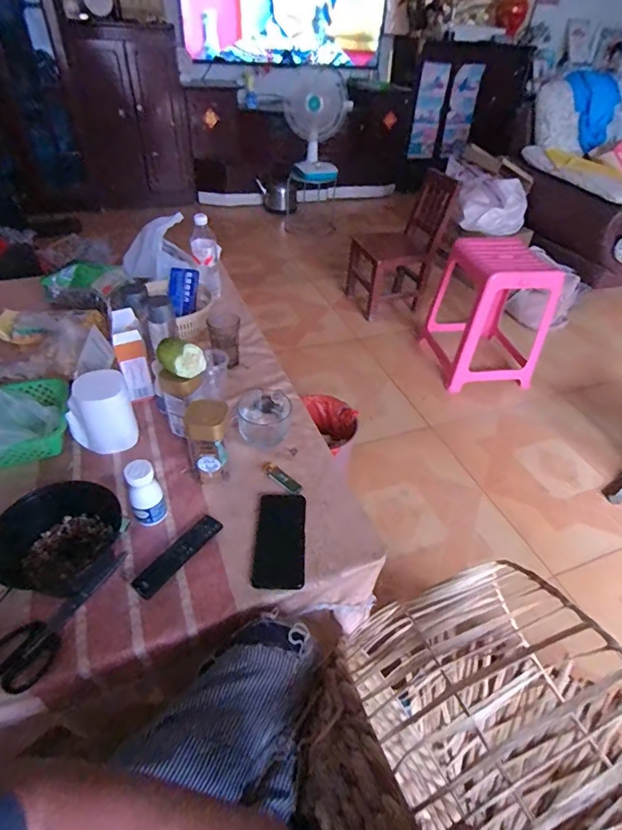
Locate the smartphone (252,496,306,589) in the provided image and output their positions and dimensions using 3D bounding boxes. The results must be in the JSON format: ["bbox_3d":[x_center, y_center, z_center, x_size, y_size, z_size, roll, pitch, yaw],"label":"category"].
[{"bbox_3d":[-0.049,0.196,0.705,0.077,0.011,0.167,2,43,-1],"label":"smartphone"}]

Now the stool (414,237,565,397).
[{"bbox_3d":[0.703,-0.397,1.734,0.367,0.441,0.411,-4,43,-8],"label":"stool"}]

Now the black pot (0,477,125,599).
[{"bbox_3d":[-0.376,0.173,0.656,0.144,0.073,0.158,2,43,-2],"label":"black pot"}]

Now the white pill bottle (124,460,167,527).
[{"bbox_3d":[-0.255,0.124,0.686,0.048,0.111,0.041,-18,47,-21],"label":"white pill bottle"}]

